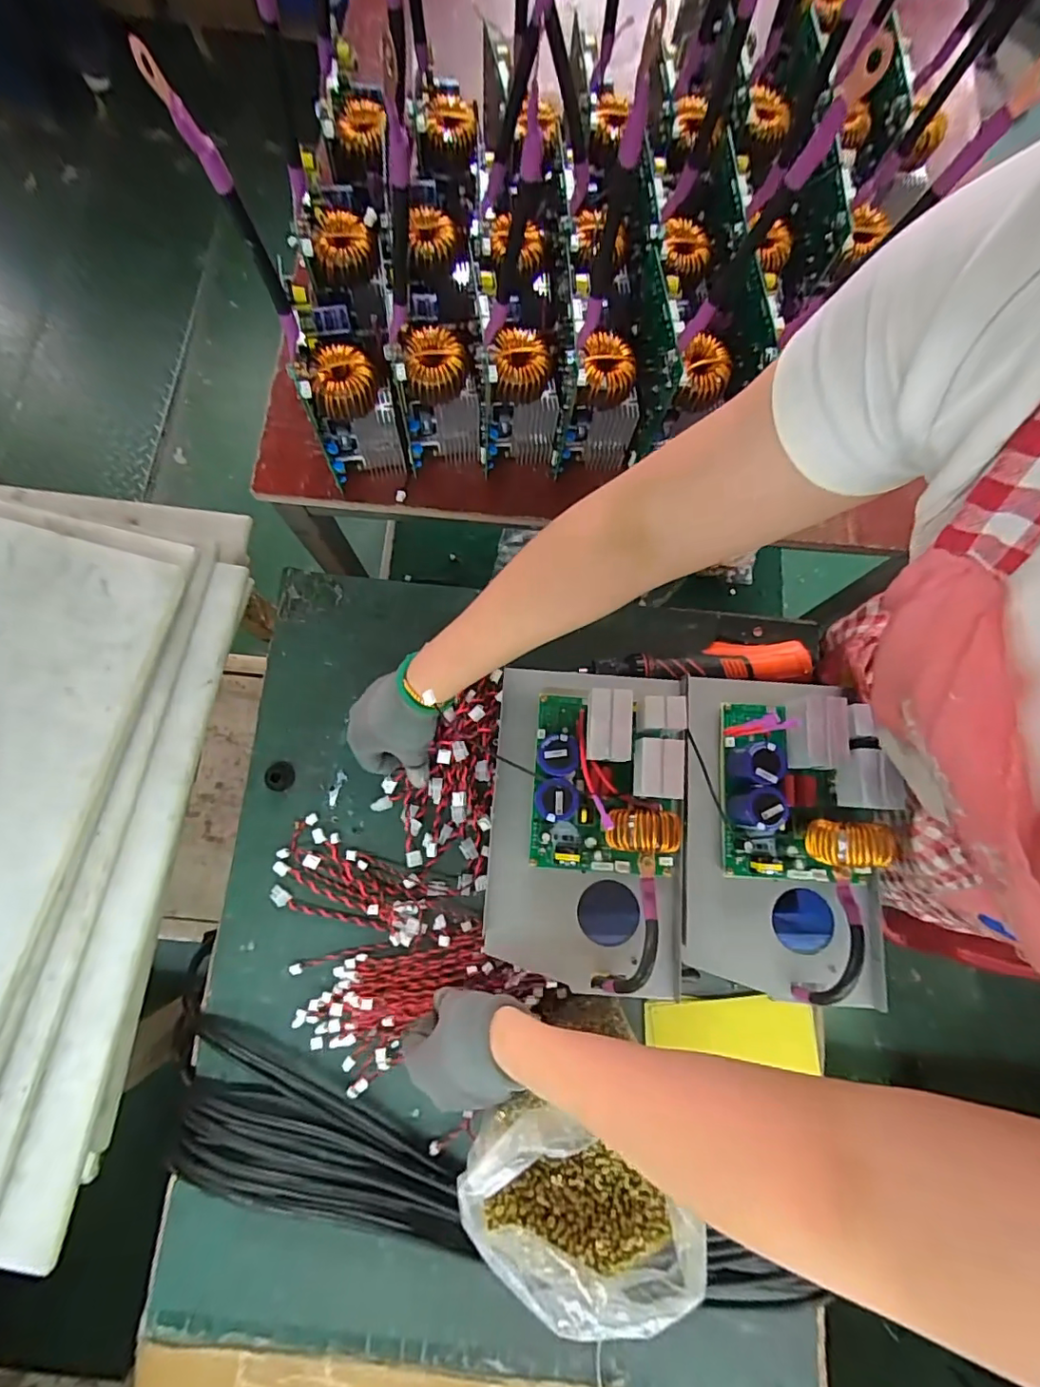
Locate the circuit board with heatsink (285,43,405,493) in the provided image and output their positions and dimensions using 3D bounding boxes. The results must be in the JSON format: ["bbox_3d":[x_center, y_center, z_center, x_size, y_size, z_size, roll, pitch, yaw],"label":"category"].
[{"bbox_3d":[-0.153,-0.386,0.516,0.075,0.148,0.329,-2,78,-1],"label":"circuit board with heatsink"}]

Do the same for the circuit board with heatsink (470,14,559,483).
[{"bbox_3d":[-0.003,-0.398,0.519,0.072,0.146,0.311,0,78,0],"label":"circuit board with heatsink"}]

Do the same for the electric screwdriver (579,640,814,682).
[{"bbox_3d":[0.188,-0.034,0.580,0.230,0.036,0.041,1,78,0],"label":"electric screwdriver"}]

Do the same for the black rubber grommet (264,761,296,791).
[{"bbox_3d":[-0.253,0.085,0.562,0.030,0.018,0.030,0,78,0],"label":"black rubber grommet"}]

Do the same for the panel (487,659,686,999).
[{"bbox_3d":[0.060,0.108,0.456,0.164,0.097,0.268,4,78,1],"label":"panel"}]

